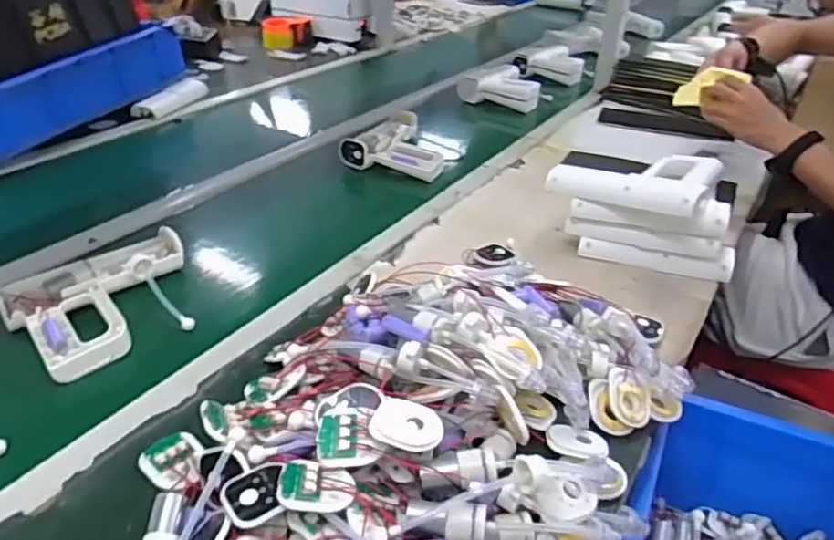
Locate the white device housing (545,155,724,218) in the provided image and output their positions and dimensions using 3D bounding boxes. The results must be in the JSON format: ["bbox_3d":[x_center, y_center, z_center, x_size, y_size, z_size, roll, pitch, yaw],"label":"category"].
[{"bbox_3d":[0.312,-0.138,0.901,0.205,0.040,0.173,22,37,29],"label":"white device housing"}]

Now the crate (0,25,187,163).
[{"bbox_3d":[-0.811,-0.384,1.283,0.381,0.116,0.581,13,34,16],"label":"crate"}]

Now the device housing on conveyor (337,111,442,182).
[{"bbox_3d":[-0.025,-0.243,1.199,0.188,0.049,0.229,10,33,12],"label":"device housing on conveyor"}]

